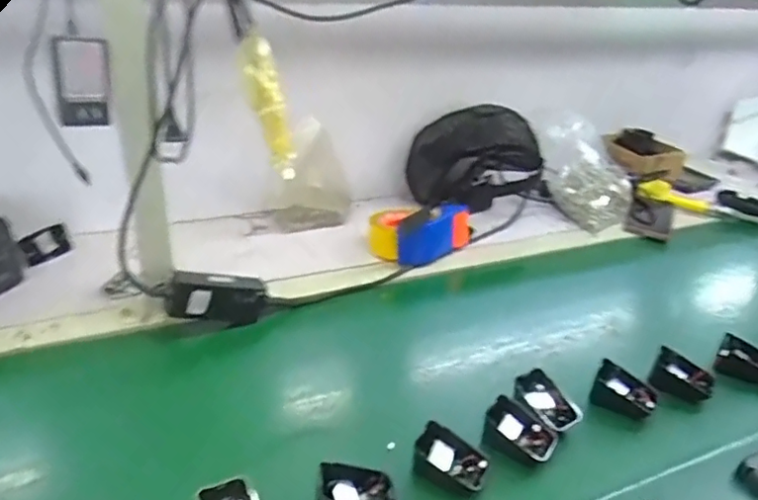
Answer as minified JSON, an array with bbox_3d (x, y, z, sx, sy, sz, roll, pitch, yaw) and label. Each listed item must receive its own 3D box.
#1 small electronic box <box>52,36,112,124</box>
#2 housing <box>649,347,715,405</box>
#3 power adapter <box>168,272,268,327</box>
[{"bbox_3d":[-0.288,-0.165,0.569,0.049,0.078,0.035,-8,32,-23],"label":"small electronic box"},{"bbox_3d":[0.344,0.144,0.661,0.061,0.032,0.041,24,34,30],"label":"housing"},{"bbox_3d":[-0.196,0.059,0.705,0.115,0.057,0.028,13,17,-39],"label":"power adapter"}]

